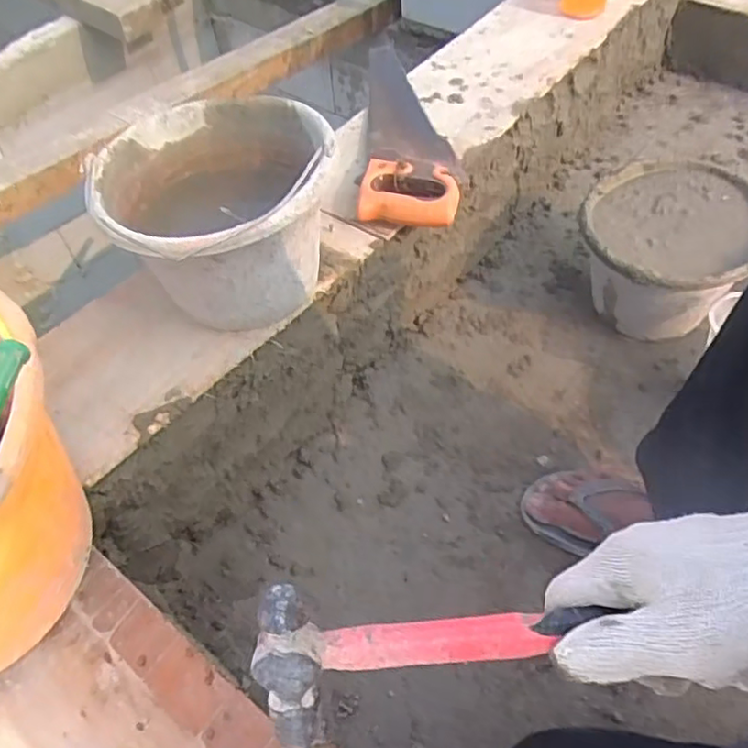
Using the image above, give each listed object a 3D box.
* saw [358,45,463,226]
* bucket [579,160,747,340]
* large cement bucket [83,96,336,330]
[{"bbox_3d":[0.050,-0.342,0.889,0.119,0.035,0.401,0,51,4],"label":"saw"},{"bbox_3d":[0.407,-0.162,0.929,0.222,0.176,0.241,-2,51,3],"label":"bucket"},{"bbox_3d":[-0.147,-0.154,0.663,0.215,0.150,0.230,-2,51,3],"label":"large cement bucket"}]

